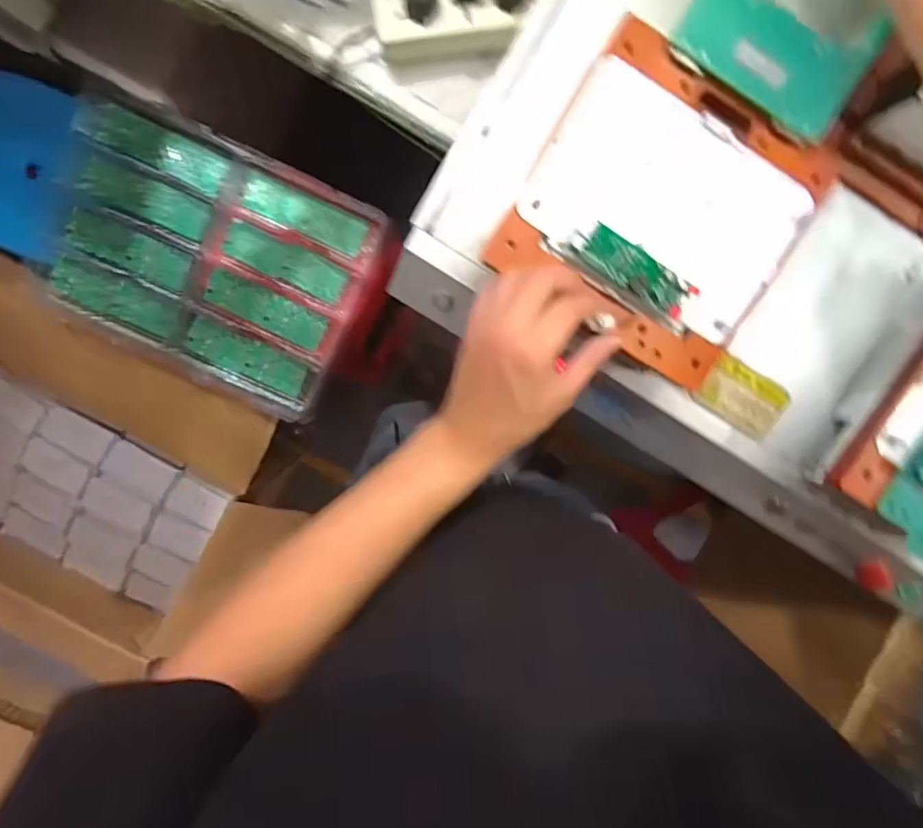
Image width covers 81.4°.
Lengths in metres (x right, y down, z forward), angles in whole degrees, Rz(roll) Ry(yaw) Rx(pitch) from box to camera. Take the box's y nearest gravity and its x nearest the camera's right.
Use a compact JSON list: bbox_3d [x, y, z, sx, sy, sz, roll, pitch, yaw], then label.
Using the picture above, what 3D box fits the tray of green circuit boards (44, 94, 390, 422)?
[{"bbox_3d":[-0.408,-0.247,0.858,0.493,0.065,0.356,25,94,-7],"label":"tray of green circuit boards"}]

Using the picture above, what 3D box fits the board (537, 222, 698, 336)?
[{"bbox_3d":[0.122,-0.107,0.401,0.120,0.021,0.036,30,93,-3],"label":"board"}]

